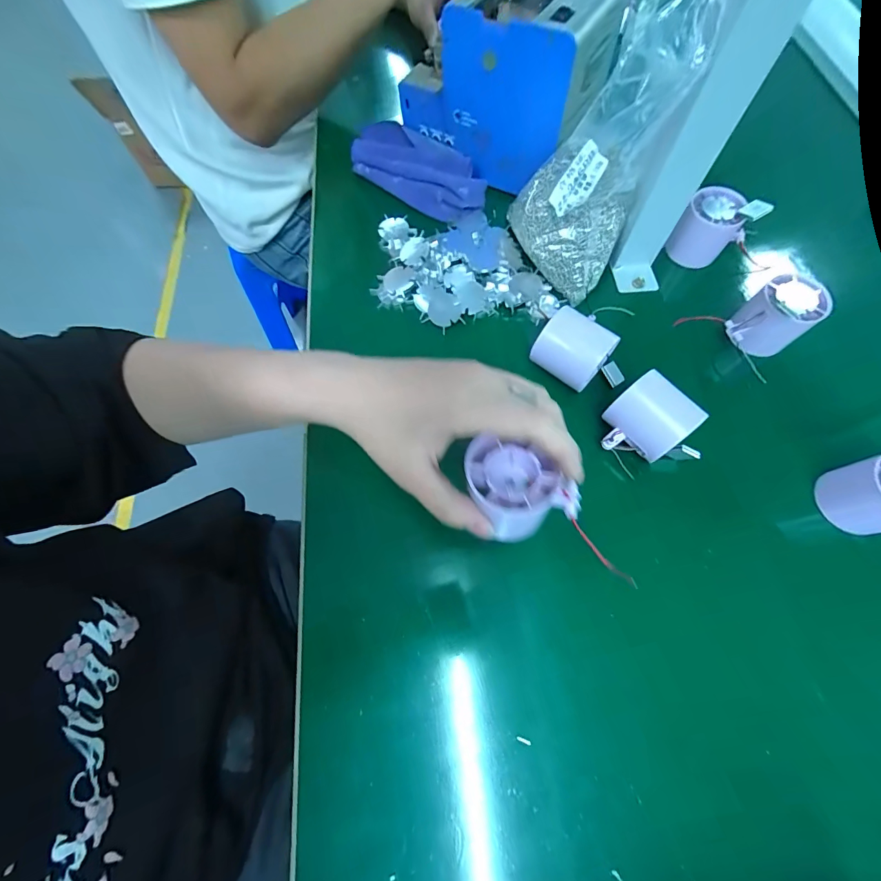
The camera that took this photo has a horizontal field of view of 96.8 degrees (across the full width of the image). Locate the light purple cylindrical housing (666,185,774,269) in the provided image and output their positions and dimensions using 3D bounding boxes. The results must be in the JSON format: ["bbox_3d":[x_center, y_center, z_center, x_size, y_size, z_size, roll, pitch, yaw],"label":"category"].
[{"bbox_3d":[0.281,-0.221,0.402,0.061,0.063,0.059,1,66,-1],"label":"light purple cylindrical housing"}]

